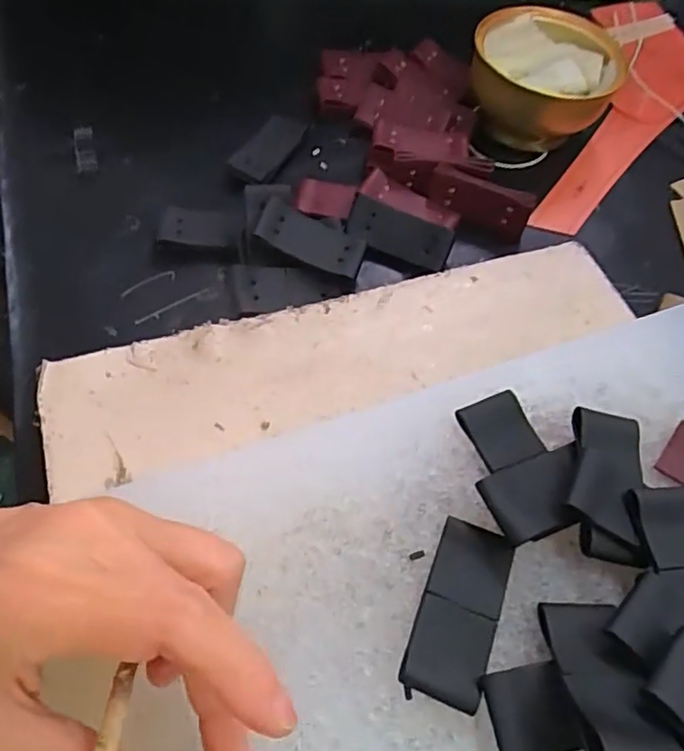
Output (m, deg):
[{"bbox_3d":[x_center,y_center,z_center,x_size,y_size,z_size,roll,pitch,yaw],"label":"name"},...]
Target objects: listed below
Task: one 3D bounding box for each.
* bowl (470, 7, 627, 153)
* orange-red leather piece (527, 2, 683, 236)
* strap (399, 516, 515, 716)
[{"bbox_3d":[0.137,-0.203,0.424,0.096,0.050,0.100,12,57,3],"label":"bowl"},{"bbox_3d":[0.222,-0.208,0.459,0.099,0.013,0.314,19,58,8],"label":"orange-red leather piece"},{"bbox_3d":[0.042,0.082,0.217,0.027,0.004,0.061,20,58,9],"label":"strap"}]

